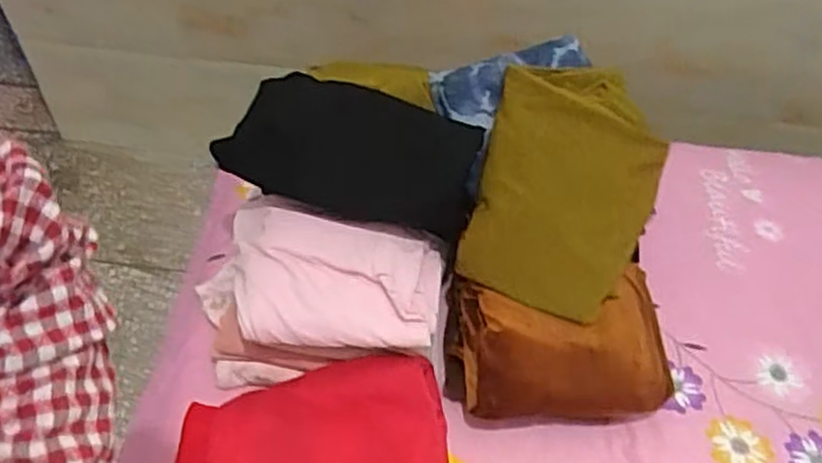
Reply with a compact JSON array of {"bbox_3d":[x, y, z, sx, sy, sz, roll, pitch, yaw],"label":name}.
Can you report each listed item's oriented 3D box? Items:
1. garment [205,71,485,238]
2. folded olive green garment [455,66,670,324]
[{"bbox_3d":[-0.062,-0.087,0.790,0.270,0.045,0.144,17,91,1],"label":"garment"},{"bbox_3d":[0.166,-0.045,0.778,0.185,0.056,0.262,15,97,0],"label":"folded olive green garment"}]

